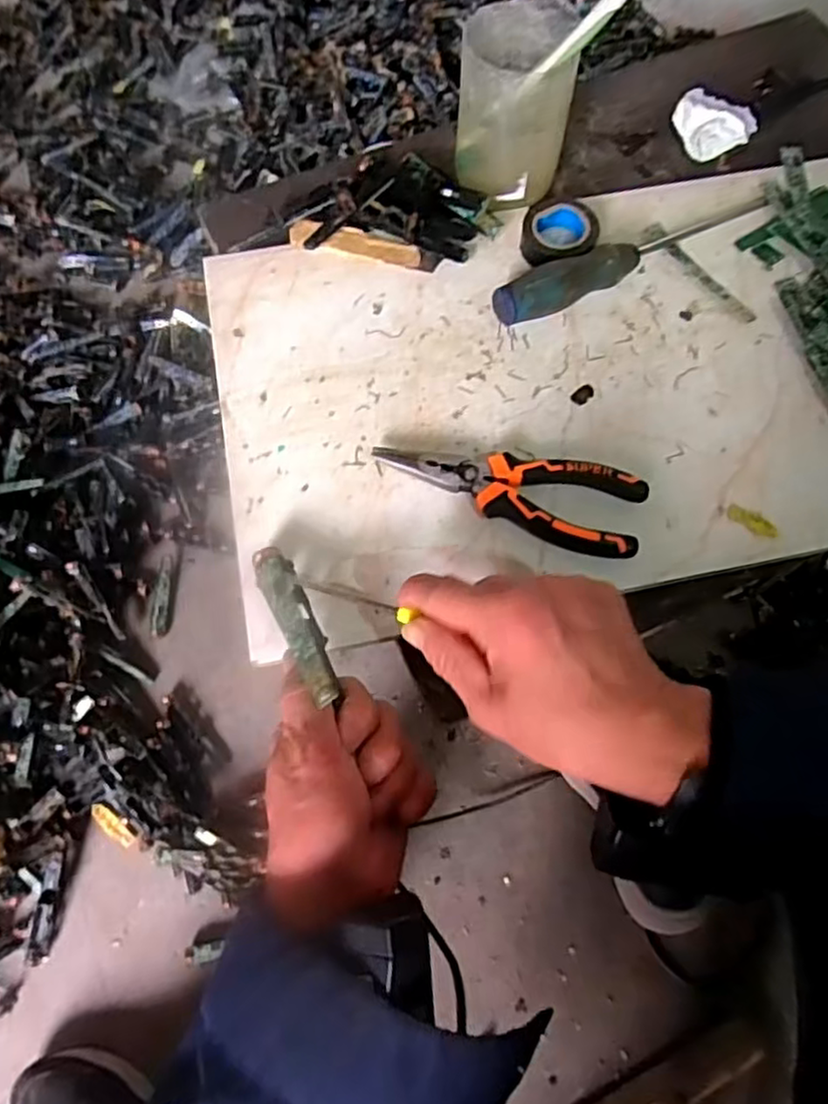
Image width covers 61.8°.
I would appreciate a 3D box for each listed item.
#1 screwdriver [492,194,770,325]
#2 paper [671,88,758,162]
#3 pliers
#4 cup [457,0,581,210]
[{"bbox_3d":[0.158,-0.204,0.474,0.229,0.029,0.028,-26,73,-11],"label":"screwdriver"},{"bbox_3d":[0.237,-0.340,0.545,0.060,0.023,0.059,30,72,9],"label":"paper"},{"bbox_3d":[0.056,-0.036,0.410,0.157,0.013,0.052,12,70,3],"label":"pliers"},{"bbox_3d":[0.068,-0.307,0.476,0.075,0.097,0.082,0,66,-1],"label":"cup"}]

